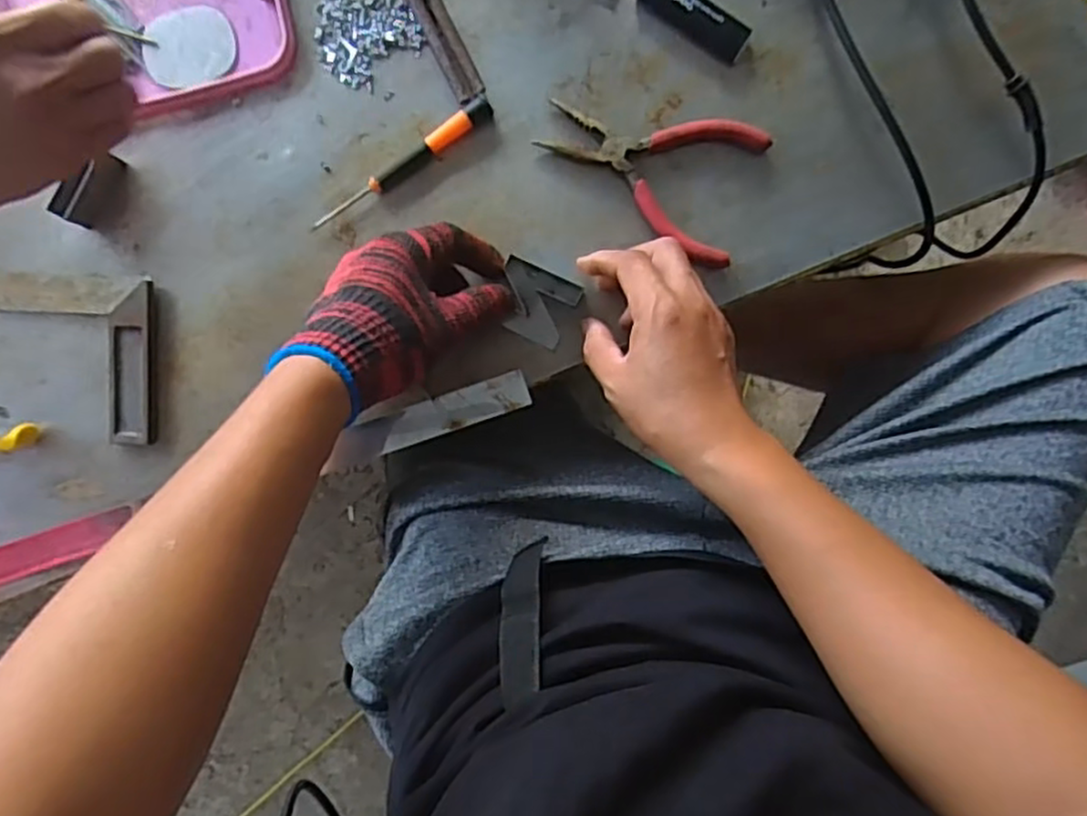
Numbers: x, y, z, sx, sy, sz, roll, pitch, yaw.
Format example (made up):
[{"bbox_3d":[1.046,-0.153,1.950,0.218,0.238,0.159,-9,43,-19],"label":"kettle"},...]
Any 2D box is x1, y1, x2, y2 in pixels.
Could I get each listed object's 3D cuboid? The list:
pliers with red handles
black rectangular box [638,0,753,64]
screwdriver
[{"bbox_3d":[0.068,-0.160,0.479,0.143,0.018,0.090,21,92,0],"label":"pliers with red handles"},{"bbox_3d":[0.099,-0.259,0.477,0.078,0.012,0.024,36,92,-1],"label":"black rectangular box"},{"bbox_3d":[-0.093,-0.160,0.482,0.140,0.014,0.014,-36,92,2],"label":"screwdriver"}]

